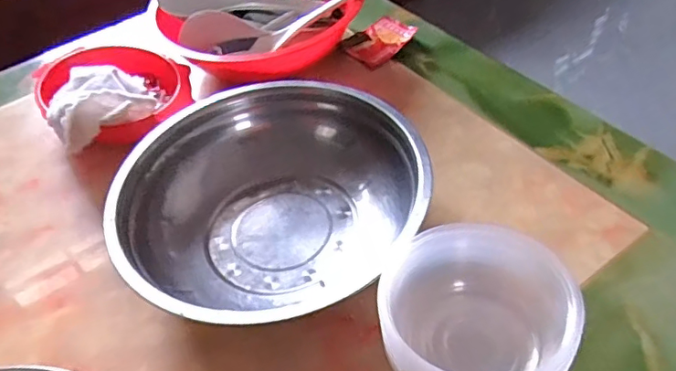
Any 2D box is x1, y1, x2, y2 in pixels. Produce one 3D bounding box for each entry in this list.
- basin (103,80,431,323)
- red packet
[{"bbox_3d":[-0.052,0.017,0.469,0.242,0.079,0.256,28,57,28],"label":"basin"},{"bbox_3d":[0.052,-0.181,0.687,0.080,0.020,0.066,-37,54,-24],"label":"red packet"}]

